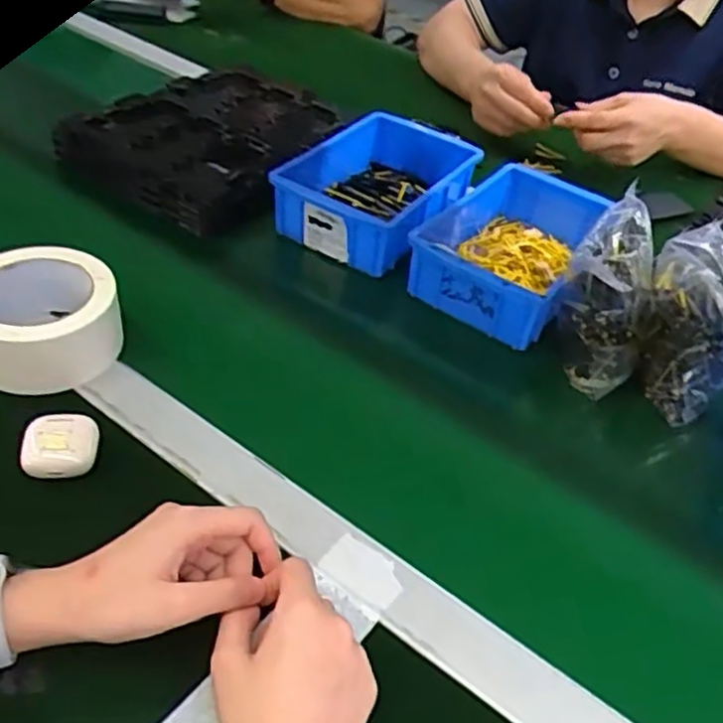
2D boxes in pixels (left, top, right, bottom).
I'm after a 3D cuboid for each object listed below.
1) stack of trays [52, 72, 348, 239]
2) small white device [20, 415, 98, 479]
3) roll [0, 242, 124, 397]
[{"bbox_3d":[-0.152,-0.247,0.795,0.232,0.055,0.283,29,48,23],"label":"stack of trays"},{"bbox_3d":[-0.197,0.053,0.474,0.043,0.021,0.039,-1,44,-10],"label":"small white device"},{"bbox_3d":[-0.237,-0.034,0.534,0.106,0.065,0.101,5,43,-4],"label":"roll"}]

